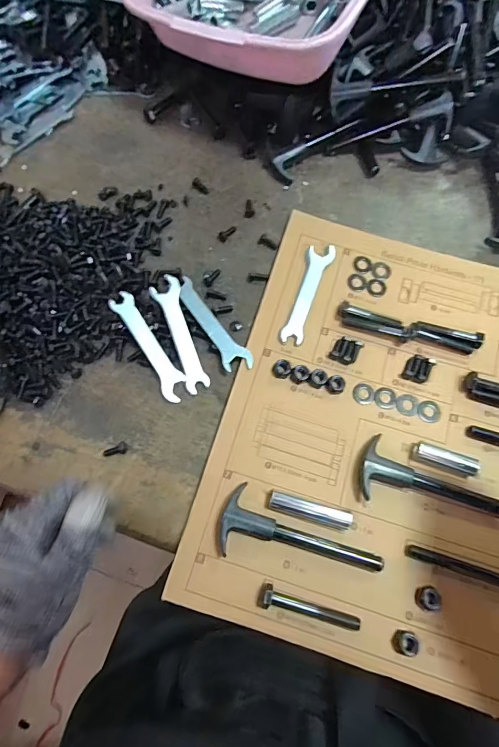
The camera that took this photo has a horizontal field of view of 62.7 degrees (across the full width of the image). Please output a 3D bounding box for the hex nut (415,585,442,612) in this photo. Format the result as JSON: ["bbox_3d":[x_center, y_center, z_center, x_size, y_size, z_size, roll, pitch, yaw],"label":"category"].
[{"bbox_3d":[0.138,0.172,0.314,0.018,0.007,0.017,8,72,5],"label":"hex nut"}]

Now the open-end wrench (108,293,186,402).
[{"bbox_3d":[-0.092,-0.025,0.377,0.023,0.005,0.110,-31,88,-27],"label":"open-end wrench"}]

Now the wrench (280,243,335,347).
[{"bbox_3d":[0.057,-0.079,0.395,0.024,0.005,0.113,18,73,8],"label":"wrench"}]

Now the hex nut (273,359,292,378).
[{"bbox_3d":[0.030,-0.004,0.372,0.016,0.008,0.015,19,73,8],"label":"hex nut"}]

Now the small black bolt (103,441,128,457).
[{"bbox_3d":[-0.117,0.066,0.356,0.021,0.008,0.010,-7,72,0],"label":"small black bolt"}]

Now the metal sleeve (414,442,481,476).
[{"bbox_3d":[0.168,0.072,0.349,0.052,0.011,0.014,18,73,8],"label":"metal sleeve"}]

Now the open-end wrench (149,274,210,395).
[{"bbox_3d":[-0.062,-0.037,0.382,0.027,0.004,0.109,-21,87,-15],"label":"open-end wrench"}]

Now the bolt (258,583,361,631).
[{"bbox_3d":[0.045,0.176,0.306,0.076,0.020,0.015,12,72,6],"label":"bolt"}]

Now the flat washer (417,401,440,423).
[{"bbox_3d":[0.160,0.033,0.364,0.020,0.004,0.019,-1,72,2],"label":"flat washer"}]

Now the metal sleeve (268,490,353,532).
[{"bbox_3d":[0.049,0.111,0.333,0.066,0.011,0.015,15,73,7],"label":"metal sleeve"}]

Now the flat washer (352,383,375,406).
[{"bbox_3d":[0.104,0.019,0.372,0.020,0.004,0.020,13,73,6],"label":"flat washer"}]

